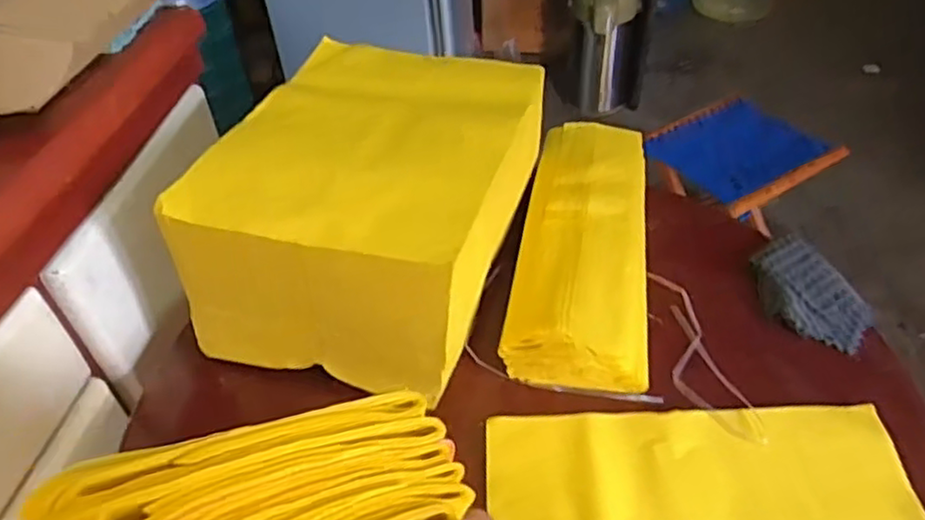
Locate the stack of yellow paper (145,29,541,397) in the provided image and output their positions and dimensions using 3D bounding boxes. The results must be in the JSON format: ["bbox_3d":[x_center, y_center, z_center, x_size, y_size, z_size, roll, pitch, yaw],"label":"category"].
[{"bbox_3d":[-0.082,-0.072,0.713,0.263,0.187,0.345,13,45,15],"label":"stack of yellow paper"}]

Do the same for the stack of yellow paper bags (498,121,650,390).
[{"bbox_3d":[0.140,-0.020,0.763,0.142,0.072,0.349,7,44,10],"label":"stack of yellow paper bags"}]

